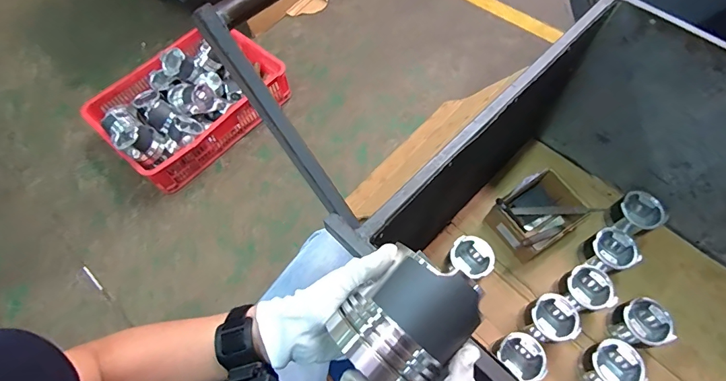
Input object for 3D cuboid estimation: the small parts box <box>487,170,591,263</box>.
[{"bbox_3d":[0.435,0.062,0.981,0.210,0.097,0.153,-30,67,-13],"label":"small parts box"}]

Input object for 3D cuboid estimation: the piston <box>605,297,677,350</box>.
[{"bbox_3d":[0.603,0.294,0.854,0.101,0.076,0.094,-1,63,1],"label":"piston"}]

